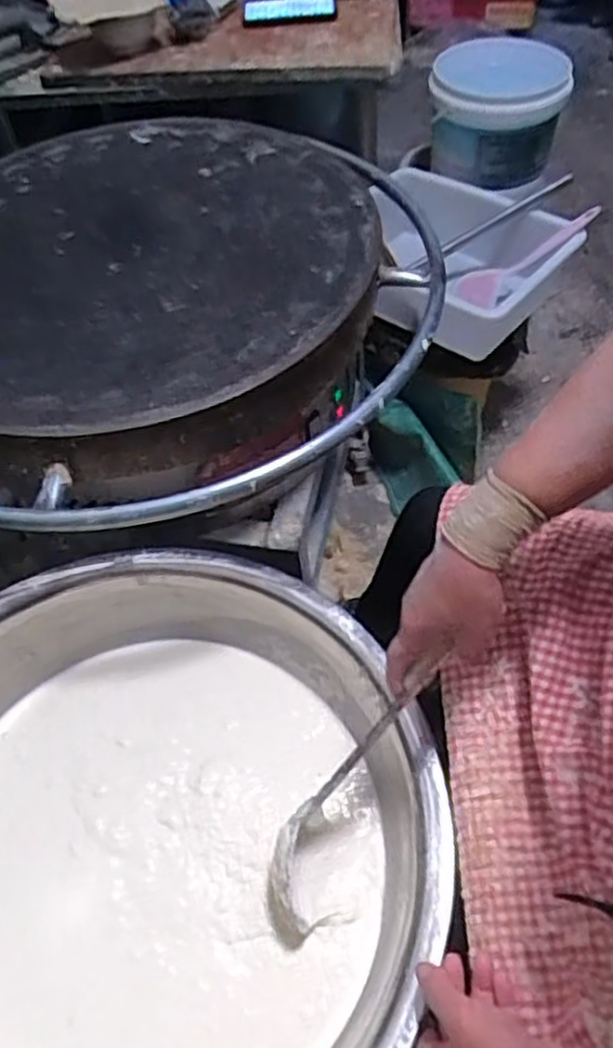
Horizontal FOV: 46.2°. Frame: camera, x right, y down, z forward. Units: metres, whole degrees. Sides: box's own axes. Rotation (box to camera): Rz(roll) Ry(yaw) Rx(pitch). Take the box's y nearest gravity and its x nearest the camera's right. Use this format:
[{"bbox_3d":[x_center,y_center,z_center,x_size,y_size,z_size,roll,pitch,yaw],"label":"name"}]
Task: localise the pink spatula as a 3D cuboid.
[{"bbox_3d":[0.344,-0.412,1.112,0.226,0.042,0.053,-30,46,21],"label":"pink spatula"}]

